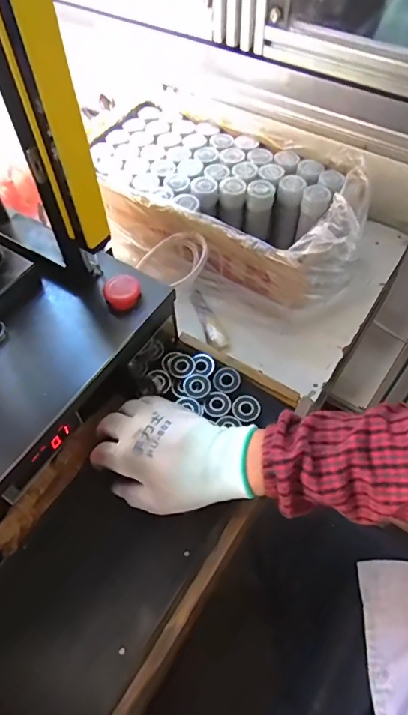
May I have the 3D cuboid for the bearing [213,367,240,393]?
[{"bbox_3d":[0.027,0.026,0.538,0.030,0.006,0.030,0,57,0],"label":"bearing"}]

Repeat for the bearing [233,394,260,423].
[{"bbox_3d":[0.048,0.057,0.521,0.030,0.004,0.033,0,57,0],"label":"bearing"}]

